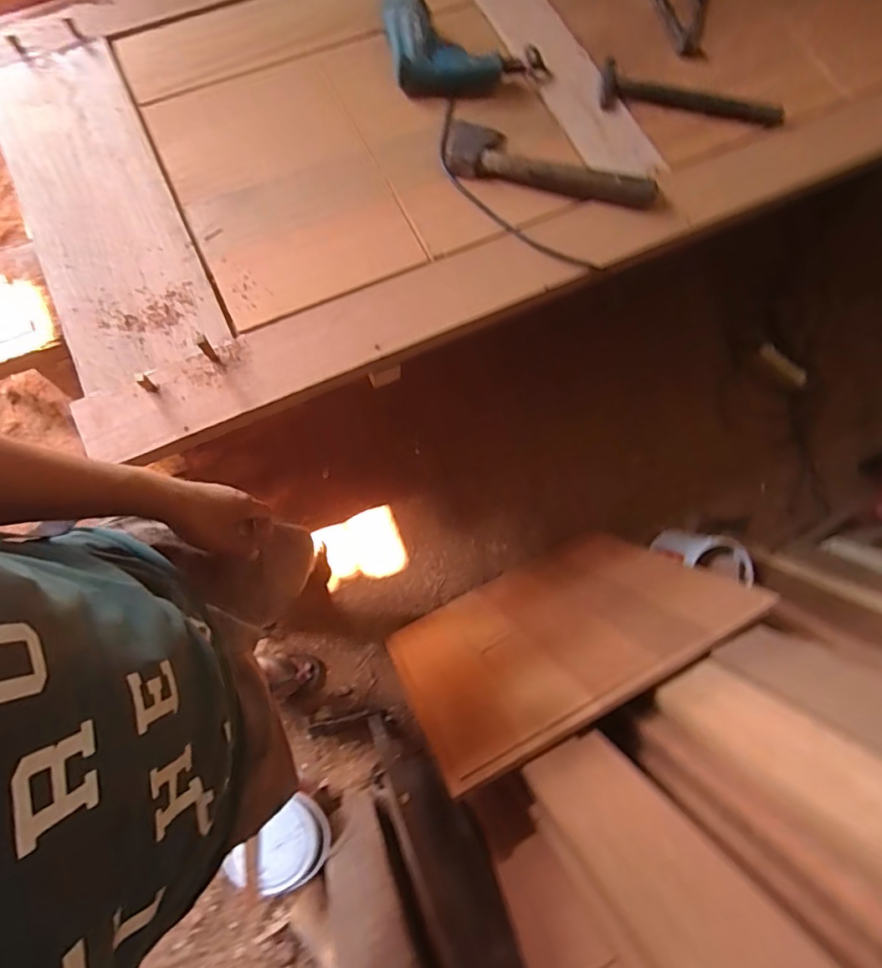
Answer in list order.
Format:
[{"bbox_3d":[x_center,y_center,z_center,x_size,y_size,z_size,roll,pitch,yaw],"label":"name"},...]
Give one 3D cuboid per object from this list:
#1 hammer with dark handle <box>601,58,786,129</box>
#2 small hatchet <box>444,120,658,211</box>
[{"bbox_3d":[0.398,-0.614,0.890,0.284,0.021,0.076,7,74,0],"label":"hammer with dark handle"},{"bbox_3d":[0.164,-0.484,0.839,0.314,0.031,0.101,13,74,2],"label":"small hatchet"}]

